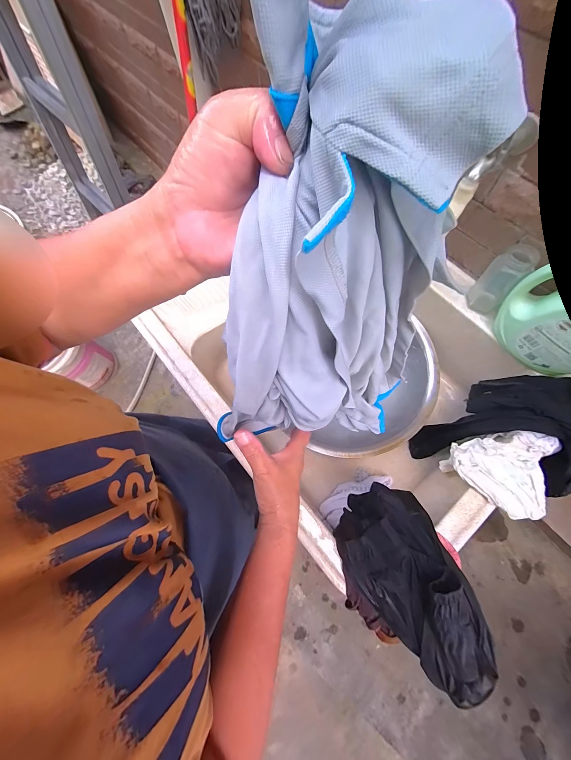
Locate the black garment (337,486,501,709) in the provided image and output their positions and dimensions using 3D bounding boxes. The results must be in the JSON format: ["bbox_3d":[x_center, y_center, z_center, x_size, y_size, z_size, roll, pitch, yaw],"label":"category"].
[{"bbox_3d":[0.157,0.265,0.360,0.132,0.098,0.224,-17,72,-3],"label":"black garment"}]

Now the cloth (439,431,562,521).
[{"bbox_3d":[0.361,0.155,0.462,0.158,0.081,0.129,-3,72,2],"label":"cloth"}]

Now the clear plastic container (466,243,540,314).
[{"bbox_3d":[0.384,-0.179,0.503,0.057,0.122,0.040,33,52,12],"label":"clear plastic container"}]

